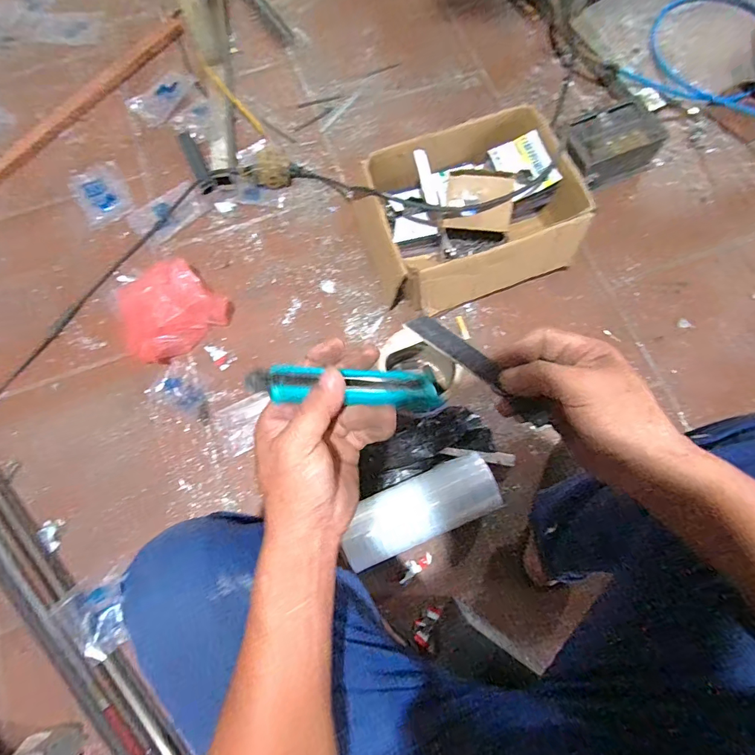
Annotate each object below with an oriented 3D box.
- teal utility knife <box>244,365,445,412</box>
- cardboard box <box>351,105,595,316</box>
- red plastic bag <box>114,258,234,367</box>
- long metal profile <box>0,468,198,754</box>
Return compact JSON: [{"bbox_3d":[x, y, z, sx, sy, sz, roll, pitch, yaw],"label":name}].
[{"bbox_3d":[-0.018,0.006,0.325,0.153,0.013,0.033,4,74,-22],"label":"teal utility knife"},{"bbox_3d":[0.159,-0.300,0.786,0.348,0.160,0.279,-21,75,-4],"label":"cardboard box"},{"bbox_3d":[-0.394,-0.131,0.787,0.186,0.102,0.154,-39,77,-8],"label":"red plastic bag"},{"bbox_3d":[-0.525,0.363,0.689,0.093,0.026,0.677,-44,78,-9],"label":"long metal profile"}]

